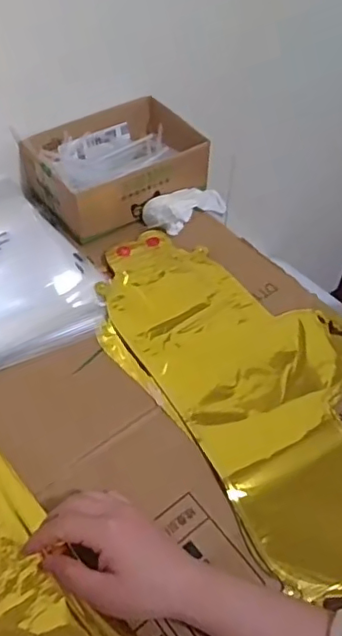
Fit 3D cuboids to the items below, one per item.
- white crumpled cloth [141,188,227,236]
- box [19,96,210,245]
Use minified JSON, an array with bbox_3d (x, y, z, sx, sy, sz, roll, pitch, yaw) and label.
[{"bbox_3d":[0.019,-0.130,0.676,0.120,0.037,0.042,-21,53,-32],"label":"white crumpled cloth"},{"bbox_3d":[-0.063,-0.180,0.679,0.202,0.064,0.139,-25,55,-20],"label":"box"}]

